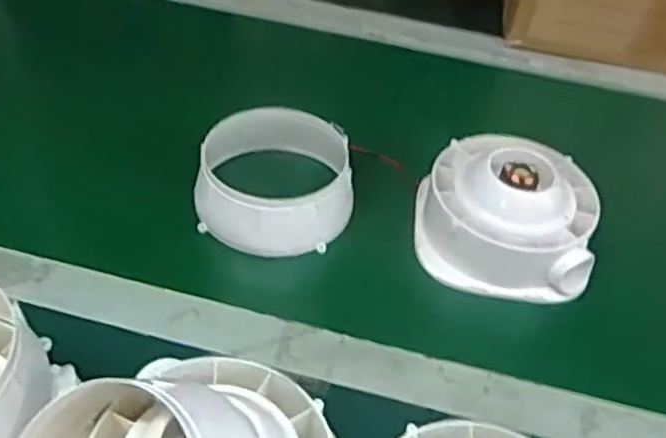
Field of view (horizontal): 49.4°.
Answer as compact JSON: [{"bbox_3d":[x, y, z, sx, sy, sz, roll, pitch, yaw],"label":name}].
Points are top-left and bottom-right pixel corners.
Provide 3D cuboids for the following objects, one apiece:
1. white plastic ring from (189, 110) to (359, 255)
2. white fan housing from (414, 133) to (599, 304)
[{"bbox_3d":[-0.047,-0.029,0.566,0.124,0.057,0.107,0,44,-6],"label":"white plastic ring"},{"bbox_3d":[0.136,-0.007,0.571,0.132,0.074,0.115,11,44,6],"label":"white fan housing"}]

